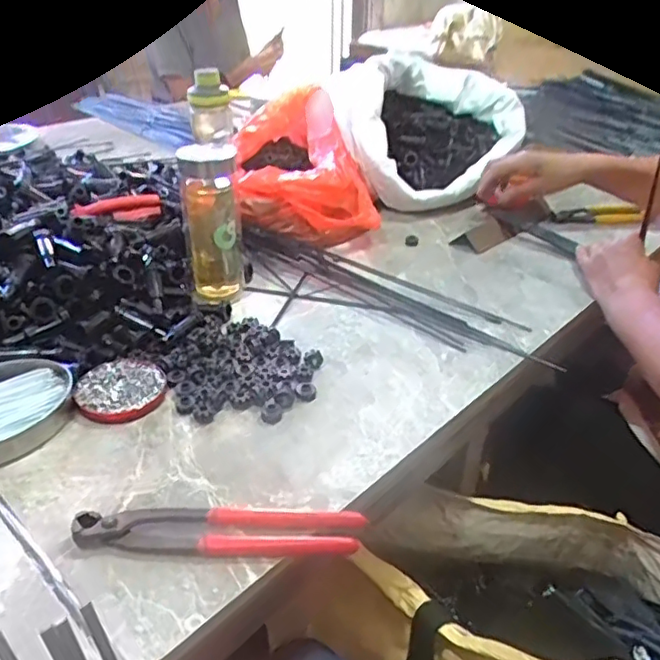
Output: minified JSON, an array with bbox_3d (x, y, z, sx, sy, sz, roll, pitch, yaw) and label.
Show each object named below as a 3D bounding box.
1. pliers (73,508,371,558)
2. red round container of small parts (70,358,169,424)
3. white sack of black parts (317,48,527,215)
[{"bbox_3d":[-0.079,0.145,0.441,0.202,0.020,0.036,1,34,-3],"label":"pliers"},{"bbox_3d":[-0.199,0.057,0.578,0.082,0.011,0.077,2,34,-1],"label":"red round container of small parts"},{"bbox_3d":[0.174,-0.371,1.100,0.335,0.186,0.424,11,35,12],"label":"white sack of black parts"}]

